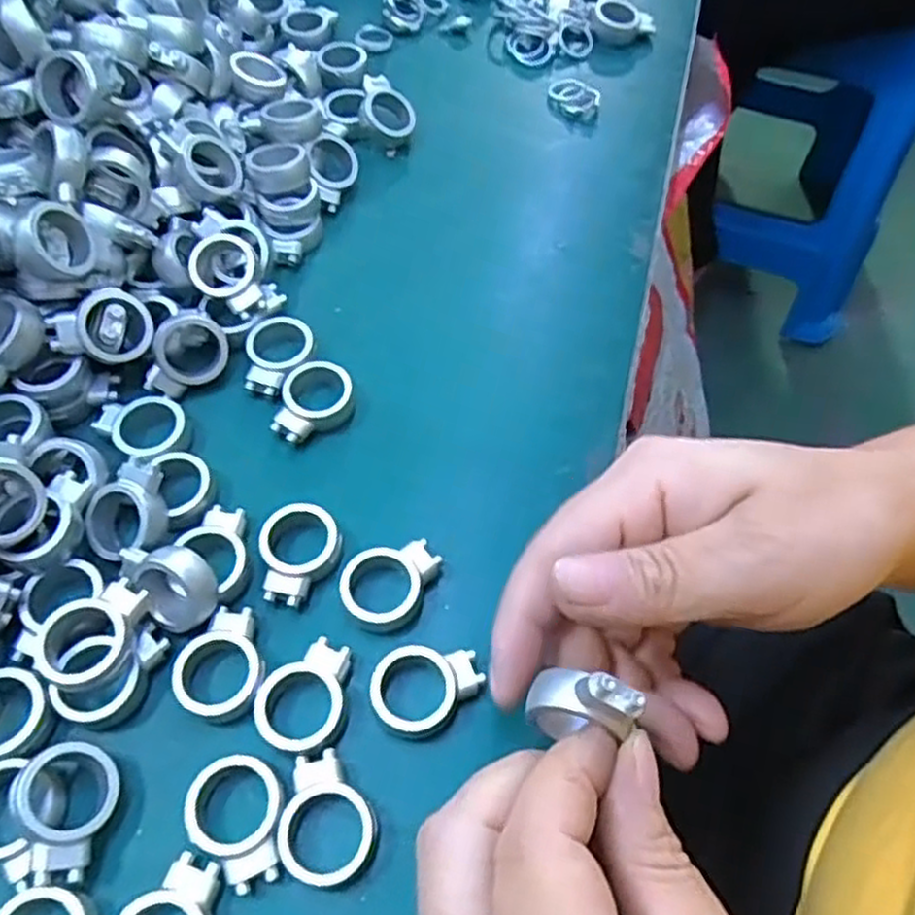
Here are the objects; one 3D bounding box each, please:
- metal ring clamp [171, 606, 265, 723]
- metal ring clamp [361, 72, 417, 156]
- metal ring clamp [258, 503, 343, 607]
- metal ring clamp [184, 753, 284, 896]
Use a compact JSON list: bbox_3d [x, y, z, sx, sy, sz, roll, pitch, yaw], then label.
[{"bbox_3d":[-0.070,0.063,0.231,0.025,0.008,0.033,20,60,7],"label":"metal ring clamp"},{"bbox_3d":[-0.034,-0.165,0.364,0.026,0.015,0.034,17,58,-29],"label":"metal ring clamp"},{"bbox_3d":[-0.052,0.032,0.251,0.025,0.010,0.033,7,59,0],"label":"metal ring clamp"},{"bbox_3d":[-0.060,0.100,0.210,0.025,0.007,0.034,-22,64,-16],"label":"metal ring clamp"}]

